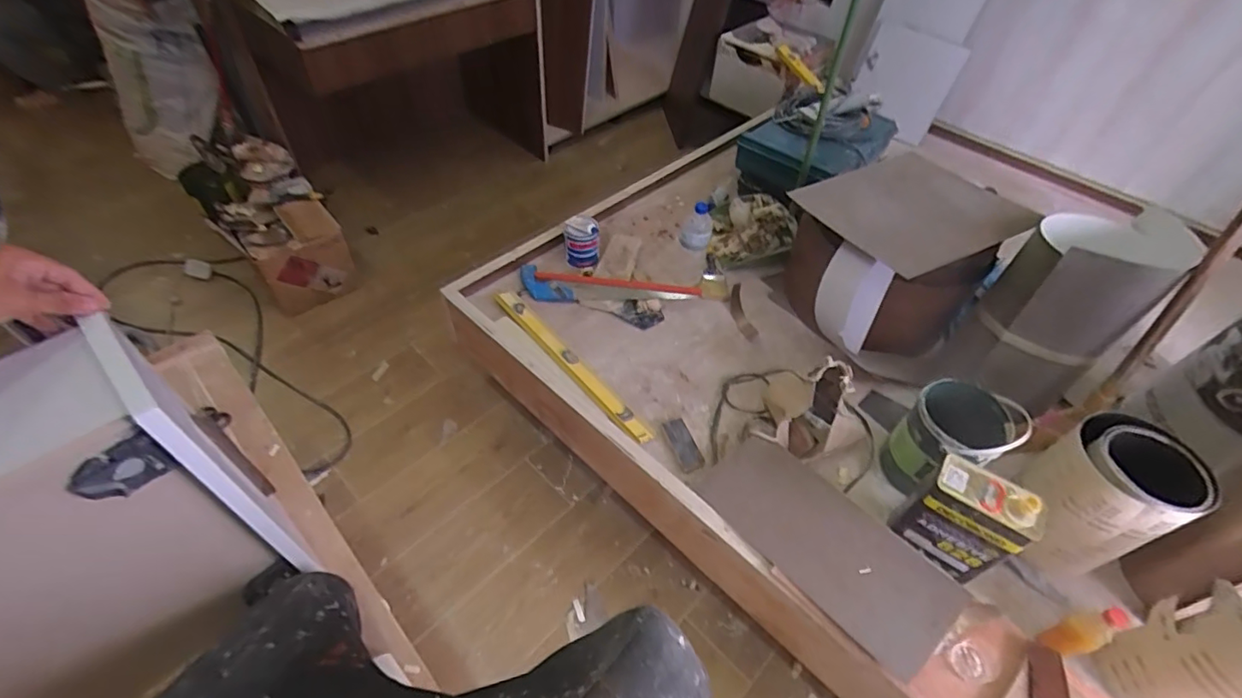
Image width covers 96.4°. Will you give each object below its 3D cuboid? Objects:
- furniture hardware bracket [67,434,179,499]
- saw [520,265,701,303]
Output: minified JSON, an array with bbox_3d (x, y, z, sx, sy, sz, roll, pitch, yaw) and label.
[{"bbox_3d":[-0.453,0.111,0.505,0.070,0.058,0.013,-29,57,-26],"label":"furniture hardware bracket"},{"bbox_3d":[-0.032,-0.156,1.499,0.478,0.031,0.110,6,49,1],"label":"saw"}]

